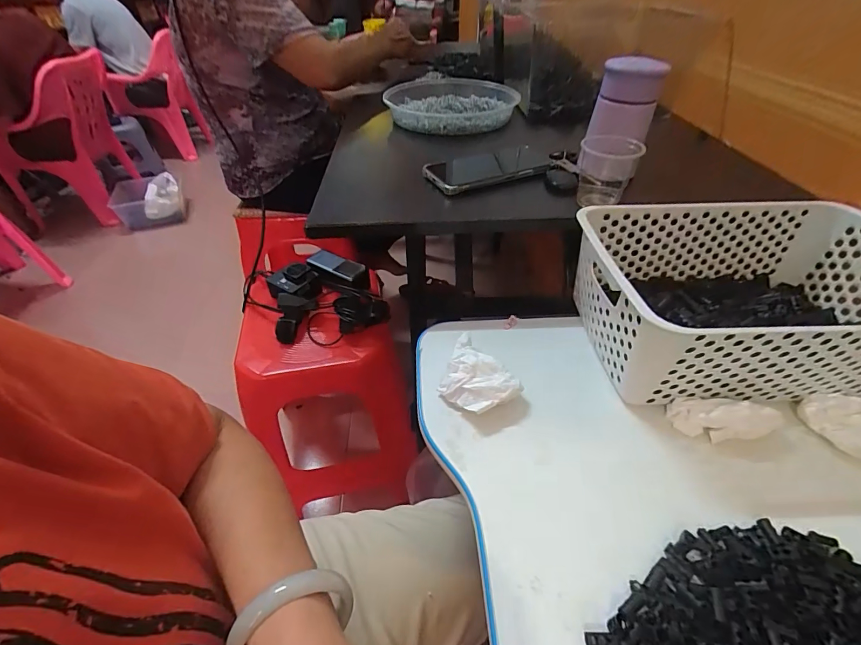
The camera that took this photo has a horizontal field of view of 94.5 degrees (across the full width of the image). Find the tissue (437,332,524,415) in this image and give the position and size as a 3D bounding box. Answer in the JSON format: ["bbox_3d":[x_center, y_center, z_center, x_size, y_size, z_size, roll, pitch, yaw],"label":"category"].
[{"bbox_3d":[0.038,0.050,0.392,0.064,0.031,0.085,-27,49,-24],"label":"tissue"}]

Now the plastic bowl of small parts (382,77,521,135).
[{"bbox_3d":[0.039,-0.400,0.724,0.229,0.046,0.278,4,43,6],"label":"plastic bowl of small parts"}]

